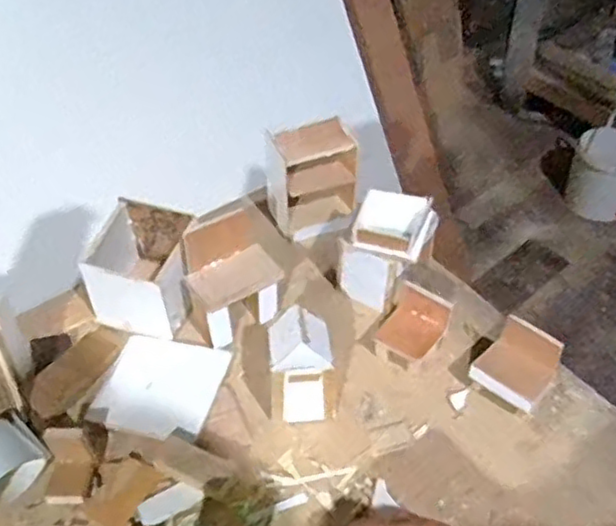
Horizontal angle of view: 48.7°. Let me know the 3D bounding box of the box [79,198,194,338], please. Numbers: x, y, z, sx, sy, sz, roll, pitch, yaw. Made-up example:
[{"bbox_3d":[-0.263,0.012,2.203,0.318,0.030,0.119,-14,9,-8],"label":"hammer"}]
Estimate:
[{"bbox_3d":[-0.154,0.006,0.641,0.092,0.079,0.085,13,47,14],"label":"box"}]

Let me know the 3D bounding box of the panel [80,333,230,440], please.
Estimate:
[{"bbox_3d":[-0.130,0.107,0.600,0.100,0.011,0.097,11,47,13],"label":"panel"}]

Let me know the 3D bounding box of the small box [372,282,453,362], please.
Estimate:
[{"bbox_3d":[0.095,0.057,0.620,0.055,0.062,0.060,23,50,23],"label":"small box"}]

